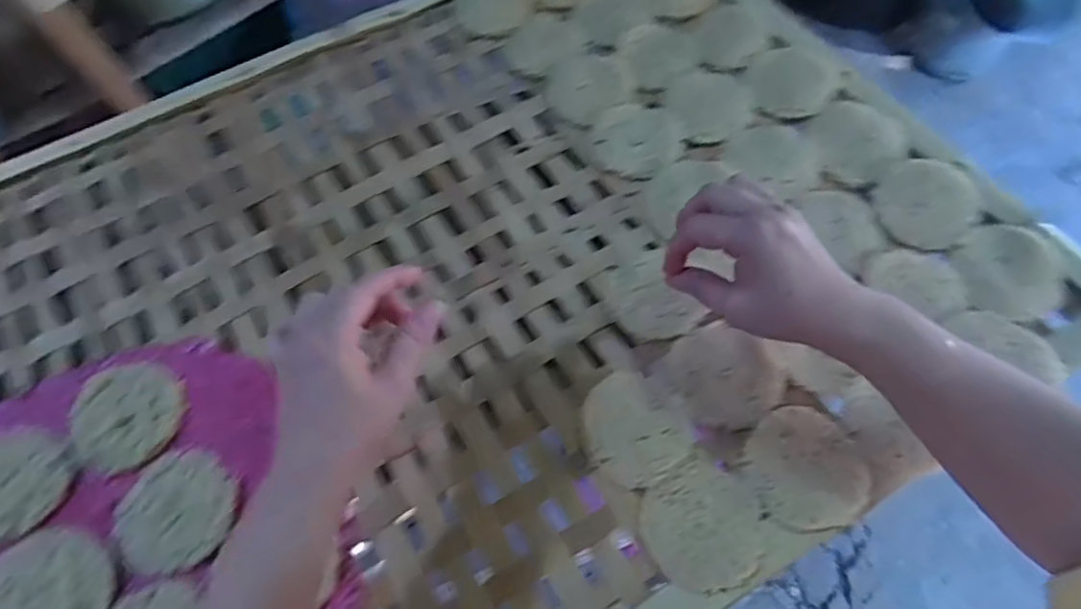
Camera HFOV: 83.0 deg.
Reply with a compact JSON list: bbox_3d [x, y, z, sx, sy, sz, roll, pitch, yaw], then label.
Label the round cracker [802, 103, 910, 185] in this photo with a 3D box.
[{"bbox_3d":[0.270,-0.142,0.522,0.076,0.005,0.080,-1,66,2],"label":"round cracker"}]

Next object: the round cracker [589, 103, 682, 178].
[{"bbox_3d":[0.083,-0.147,0.539,0.076,0.009,0.076,-1,66,2],"label":"round cracker"}]

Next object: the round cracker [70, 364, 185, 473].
[{"bbox_3d":[-0.306,0.079,0.452,0.073,0.009,0.081,-30,68,-11],"label":"round cracker"}]

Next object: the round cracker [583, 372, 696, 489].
[{"bbox_3d":[0.066,0.087,0.434,0.066,0.008,0.075,-35,69,-12],"label":"round cracker"}]

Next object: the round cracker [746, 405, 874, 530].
[{"bbox_3d":[0.180,0.107,0.410,0.072,0.008,0.078,-1,66,2],"label":"round cracker"}]

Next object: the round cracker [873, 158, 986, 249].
[{"bbox_3d":[0.312,-0.084,0.490,0.072,0.011,0.075,-1,66,2],"label":"round cracker"}]

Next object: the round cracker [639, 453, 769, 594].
[{"bbox_3d":[0.108,0.145,0.402,0.075,0.011,0.076,-1,66,2],"label":"round cracker"}]

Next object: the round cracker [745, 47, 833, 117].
[{"bbox_3d":[0.224,-0.201,0.545,0.075,0.014,0.065,1,66,3],"label":"round cracker"}]

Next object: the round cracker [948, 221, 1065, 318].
[{"bbox_3d":[0.361,-0.026,0.468,0.072,0.009,0.075,-1,74,5],"label":"round cracker"}]

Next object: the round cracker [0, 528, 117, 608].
[{"bbox_3d":[-0.323,0.188,0.394,0.084,0.011,0.081,-1,66,2],"label":"round cracker"}]

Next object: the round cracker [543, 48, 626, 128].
[{"bbox_3d":[0.041,-0.203,0.568,0.073,0.009,0.075,-1,66,2],"label":"round cracker"}]

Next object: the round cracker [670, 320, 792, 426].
[{"bbox_3d":[0.134,0.050,0.439,0.074,0.010,0.074,-1,66,2],"label":"round cracker"}]

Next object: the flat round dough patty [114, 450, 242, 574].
[{"bbox_3d":[-0.251,0.141,0.422,0.084,0.005,0.076,27,70,14],"label":"flat round dough patty"}]

